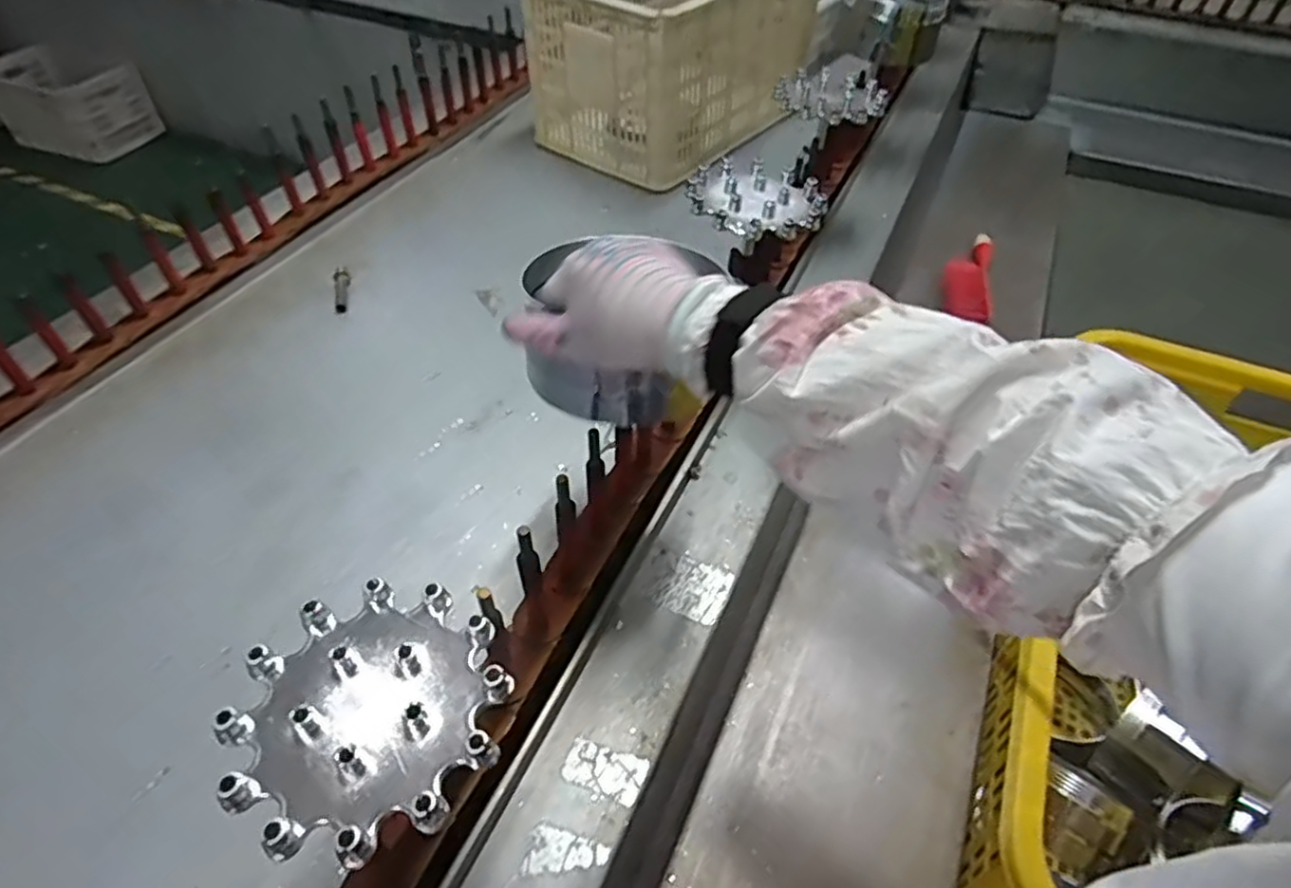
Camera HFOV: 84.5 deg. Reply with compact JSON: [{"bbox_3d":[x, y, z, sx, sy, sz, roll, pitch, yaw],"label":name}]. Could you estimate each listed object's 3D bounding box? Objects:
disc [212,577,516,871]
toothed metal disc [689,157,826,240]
[{"bbox_3d":[-0.149,0.140,0.381,0.143,0.019,0.138,0,47,0],"label":"disc"},{"bbox_3d":[0.116,-0.263,0.754,0.138,0.018,0.143,0,47,0],"label":"toothed metal disc"}]

